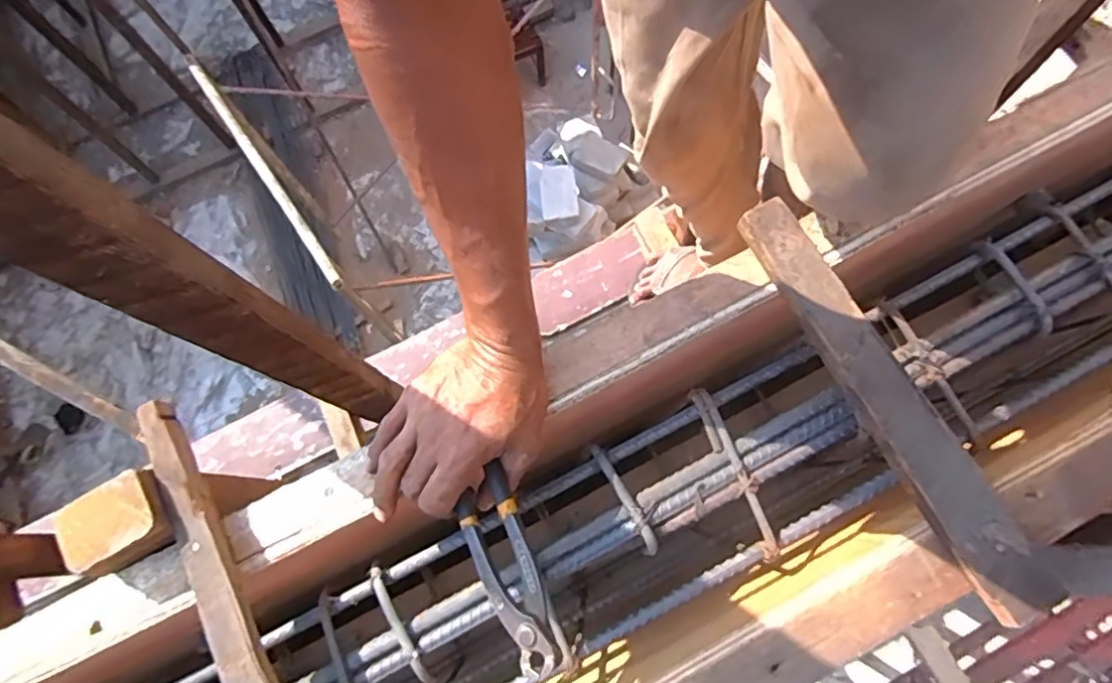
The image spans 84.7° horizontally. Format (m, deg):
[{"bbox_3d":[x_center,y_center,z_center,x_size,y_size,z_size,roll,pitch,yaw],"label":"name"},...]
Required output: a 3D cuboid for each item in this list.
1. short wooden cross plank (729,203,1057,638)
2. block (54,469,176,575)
[{"bbox_3d":[0.243,0.038,0.454,0.043,0.022,0.333,-28,76,-6],"label":"short wooden cross plank"},{"bbox_3d":[-0.313,0.131,0.439,0.072,0.041,0.052,-25,75,-5],"label":"block"}]

